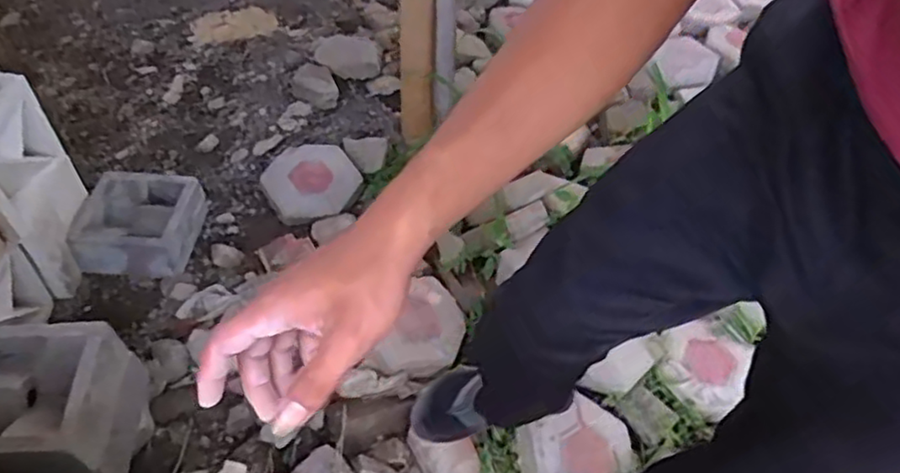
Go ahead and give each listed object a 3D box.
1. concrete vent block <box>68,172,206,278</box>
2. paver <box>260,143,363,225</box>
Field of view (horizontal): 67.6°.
[{"bbox_3d":[-0.634,-0.032,1.391,0.207,0.103,0.216,3,50,-3],"label":"concrete vent block"},{"bbox_3d":[-0.313,-0.129,1.514,0.217,0.050,0.204,-15,53,-18],"label":"paver"}]

